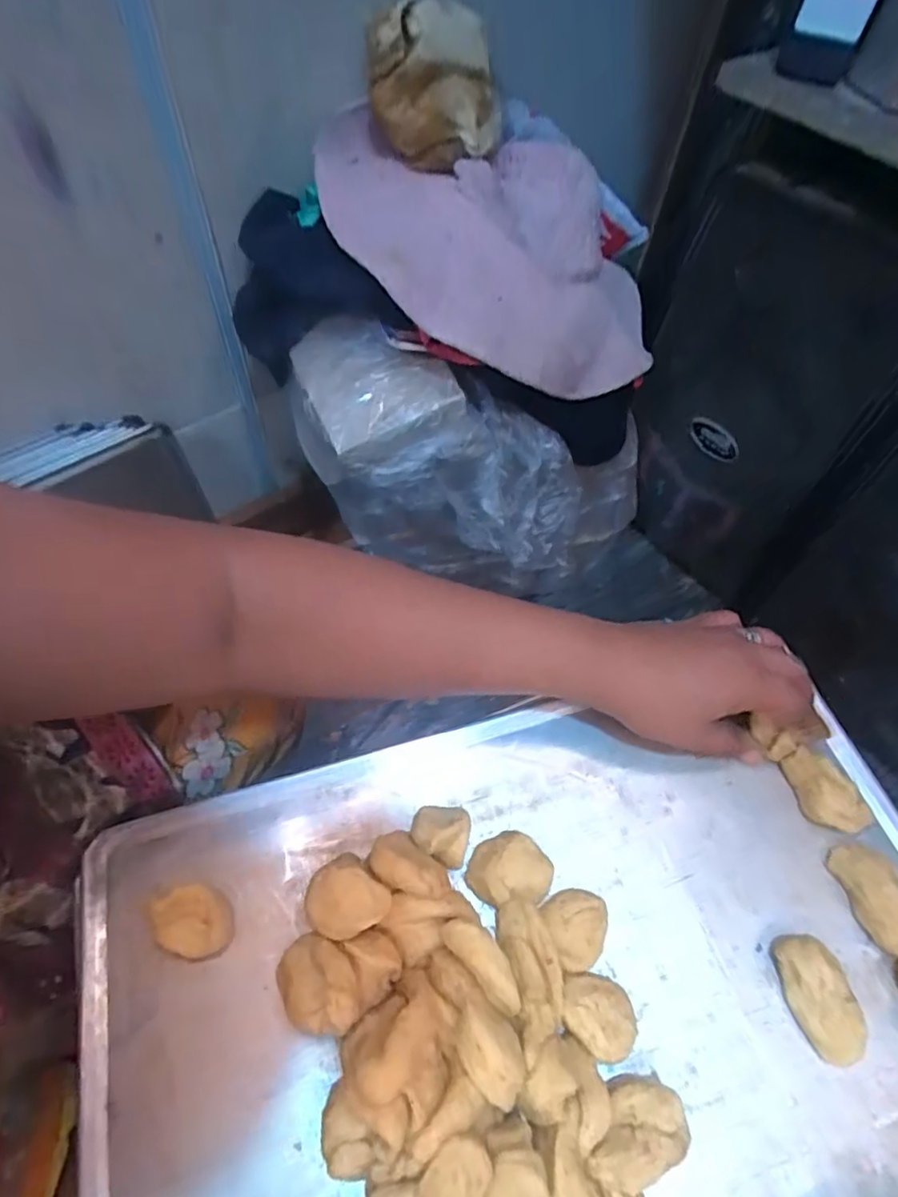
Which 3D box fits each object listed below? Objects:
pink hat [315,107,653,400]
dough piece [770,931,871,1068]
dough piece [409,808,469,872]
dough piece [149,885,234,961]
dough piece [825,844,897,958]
[{"bbox_3d":[0.046,-0.300,0.527,0.306,0.090,0.257,-5,72,-16],"label":"pink hat"},{"bbox_3d":[0.186,0.199,0.302,0.026,0.023,0.056,-16,58,-13],"label":"dough piece"},{"bbox_3d":[-0.005,0.128,0.336,0.031,0.026,0.032,1,56,-2],"label":"dough piece"},{"bbox_3d":[-0.132,0.164,0.309,0.040,0.024,0.030,13,57,6],"label":"dough piece"},{"bbox_3d":[0.231,0.160,0.325,0.024,0.020,0.055,-14,58,-12],"label":"dough piece"}]

